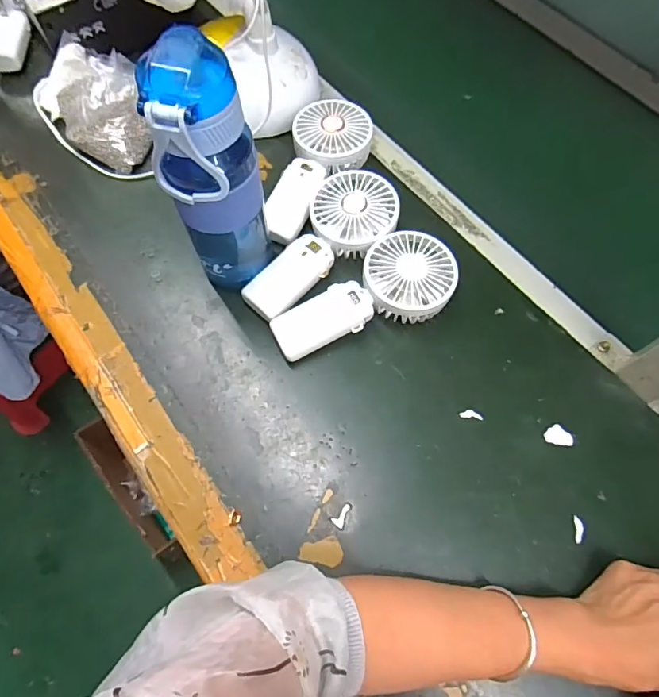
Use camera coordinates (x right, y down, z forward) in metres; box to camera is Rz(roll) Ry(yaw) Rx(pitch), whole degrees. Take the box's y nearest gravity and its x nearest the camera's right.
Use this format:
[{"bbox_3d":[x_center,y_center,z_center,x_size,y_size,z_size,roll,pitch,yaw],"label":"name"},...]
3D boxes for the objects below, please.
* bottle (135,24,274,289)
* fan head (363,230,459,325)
[{"bbox_3d":[-0.091,-0.122,0.381,0.068,0.227,0.061,2,66,-2],"label":"bottle"},{"bbox_3d":[0.077,-0.068,0.456,0.086,0.046,0.083,1,66,-2],"label":"fan head"}]

